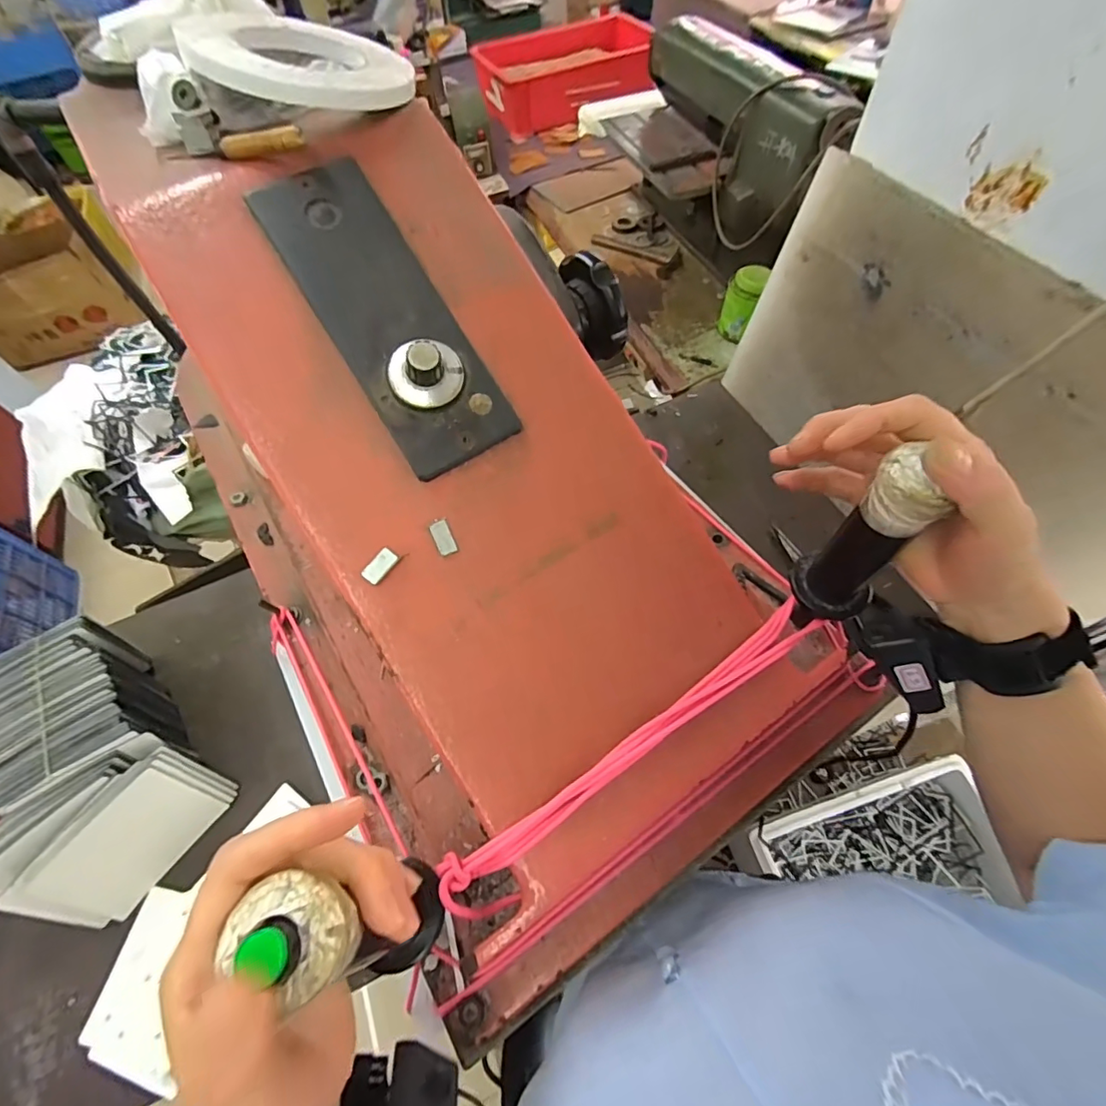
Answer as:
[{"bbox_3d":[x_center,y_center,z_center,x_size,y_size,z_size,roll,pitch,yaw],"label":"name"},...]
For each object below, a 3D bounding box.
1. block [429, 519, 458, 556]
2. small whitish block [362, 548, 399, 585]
[{"bbox_3d":[-0.062,-0.009,0.295,0.010,0.004,0.019,-24,86,-17],"label":"block"},{"bbox_3d":[-0.095,0.007,0.283,0.010,0.004,0.021,44,68,-12],"label":"small whitish block"}]

